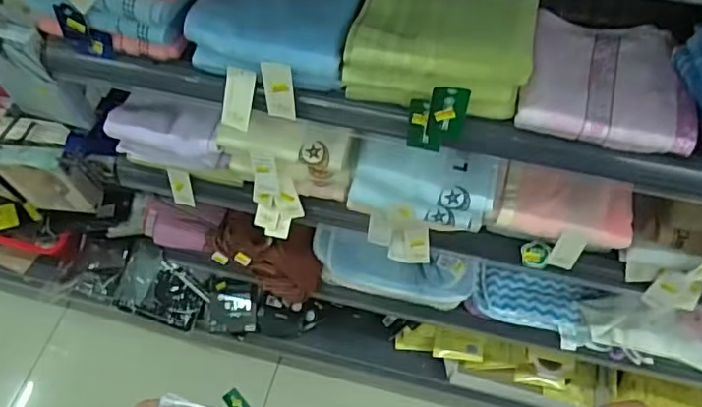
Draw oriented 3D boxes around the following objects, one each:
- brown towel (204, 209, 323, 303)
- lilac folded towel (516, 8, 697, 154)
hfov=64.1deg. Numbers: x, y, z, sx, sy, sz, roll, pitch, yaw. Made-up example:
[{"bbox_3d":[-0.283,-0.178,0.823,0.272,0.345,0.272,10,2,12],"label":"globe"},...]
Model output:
[{"bbox_3d":[-0.169,0.105,1.090,0.215,0.155,0.102,3,57,2],"label":"brown towel"},{"bbox_3d":[0.291,-0.143,0.636,0.178,0.034,0.170,13,58,8],"label":"lilac folded towel"}]

